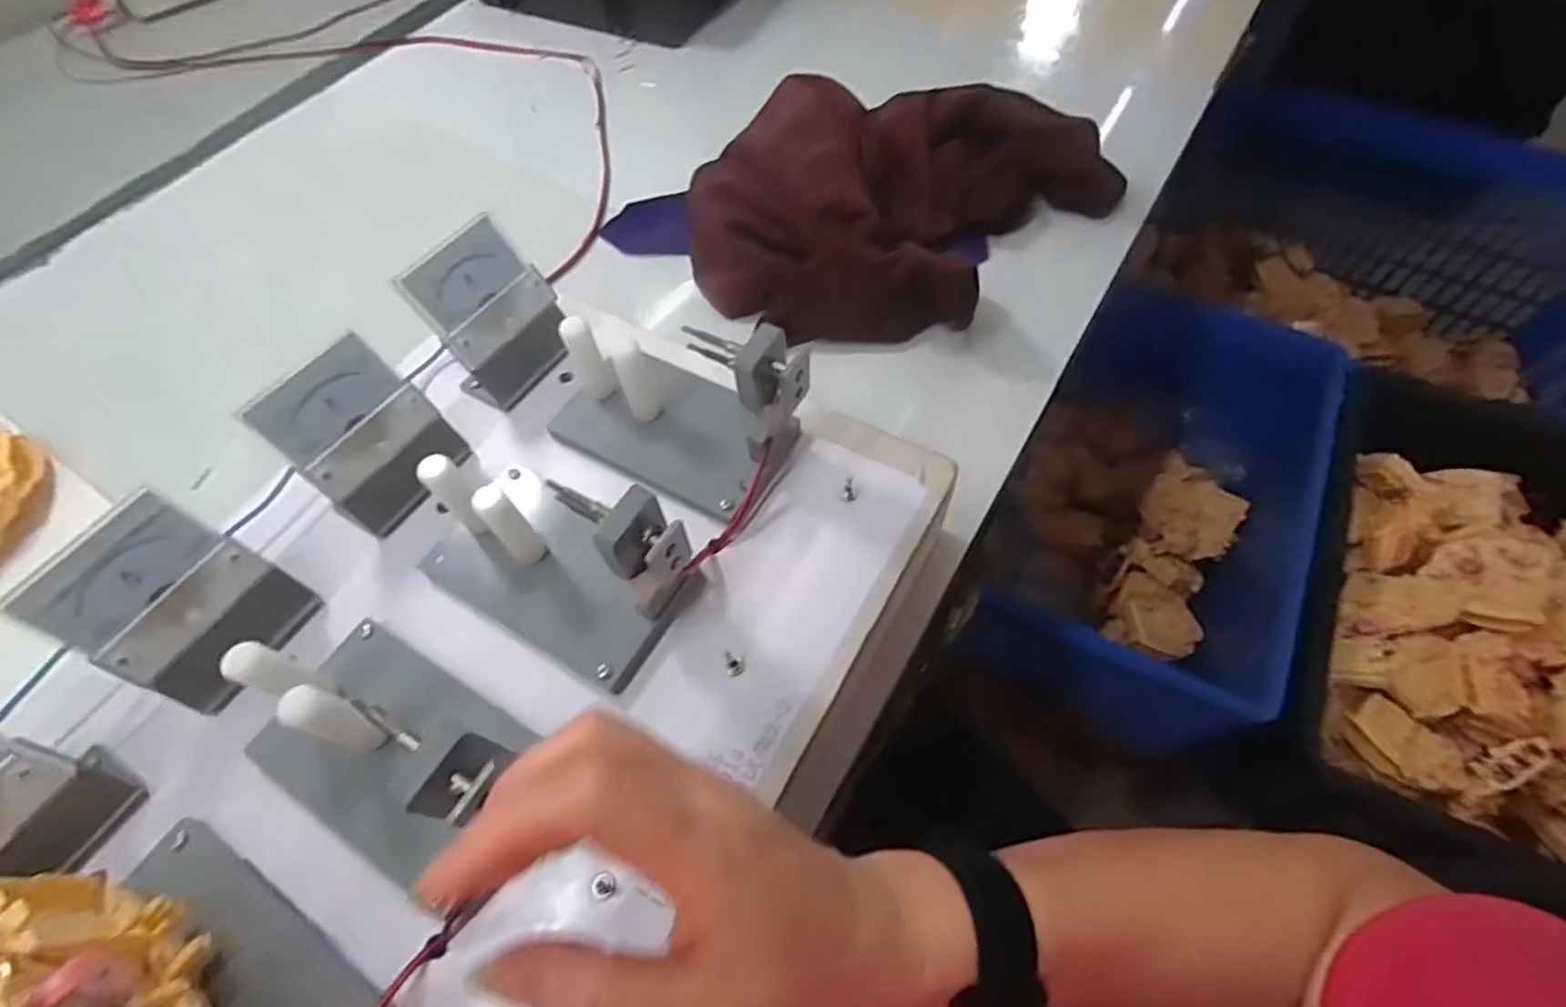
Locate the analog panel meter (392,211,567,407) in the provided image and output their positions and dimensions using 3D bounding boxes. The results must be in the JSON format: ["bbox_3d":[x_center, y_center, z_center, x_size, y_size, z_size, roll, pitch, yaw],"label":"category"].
[{"bbox_3d":[-0.156,-0.102,0.363,0.048,0.072,0.067,34,68,21],"label":"analog panel meter"}]

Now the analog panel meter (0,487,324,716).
[{"bbox_3d":[-0.251,0.043,0.282,0.041,0.072,0.062,23,64,16],"label":"analog panel meter"}]

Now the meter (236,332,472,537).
[{"bbox_3d":[-0.199,-0.032,0.324,0.037,0.070,0.062,32,67,19],"label":"meter"}]

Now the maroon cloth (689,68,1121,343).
[{"bbox_3d":[0.079,-0.237,0.509,0.296,0.073,0.248,-41,66,-18],"label":"maroon cloth"}]

